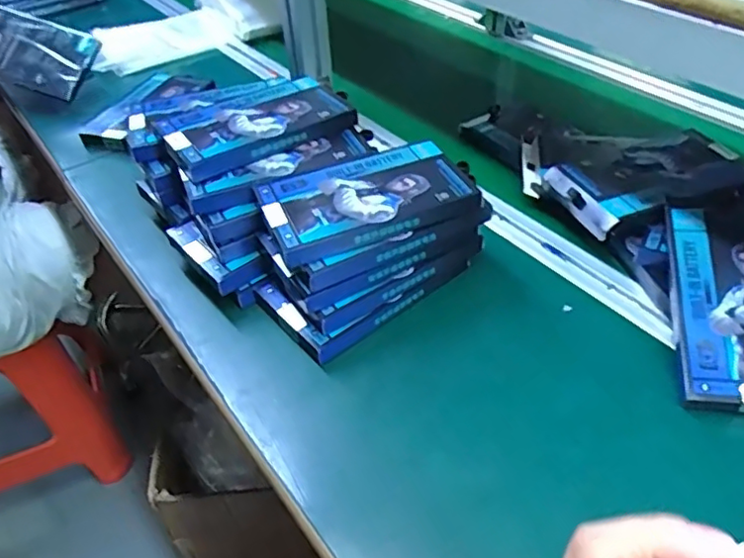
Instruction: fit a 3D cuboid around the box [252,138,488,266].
[{"bbox_3d":[-0.004,-0.066,0.495,0.163,0.022,0.093,-17,44,-15],"label":"box"}]

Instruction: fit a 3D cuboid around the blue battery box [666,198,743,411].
[{"bbox_3d":[0.276,0.013,0.451,0.102,0.016,0.174,2,58,13],"label":"blue battery box"}]

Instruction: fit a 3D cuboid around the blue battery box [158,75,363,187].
[{"bbox_3d":[-0.105,-0.142,0.560,0.157,0.020,0.101,-25,46,-22],"label":"blue battery box"}]

